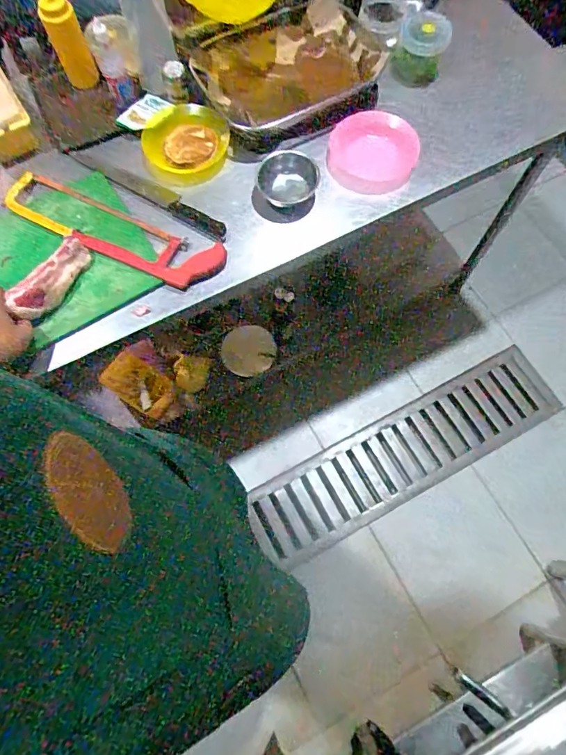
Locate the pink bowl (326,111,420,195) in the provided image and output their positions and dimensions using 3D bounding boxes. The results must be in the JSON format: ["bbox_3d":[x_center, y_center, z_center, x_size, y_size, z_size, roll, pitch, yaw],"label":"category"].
[{"bbox_3d":[0.179,-0.446,0.928,0.174,0.066,0.147,24,73,9],"label":"pink bowl"}]

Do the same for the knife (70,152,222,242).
[{"bbox_3d":[-0.264,-0.372,0.927,0.369,0.016,0.042,32,75,11],"label":"knife"}]

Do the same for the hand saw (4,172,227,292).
[{"bbox_3d":[-0.324,-0.274,0.871,0.433,0.027,0.112,22,73,9],"label":"hand saw"}]

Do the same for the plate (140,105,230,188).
[{"bbox_3d":[-0.199,-0.482,0.952,0.173,0.025,0.189,0,71,1],"label":"plate"}]

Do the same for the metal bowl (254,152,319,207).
[{"bbox_3d":[0.010,-0.386,0.896,0.117,0.041,0.114,0,71,1],"label":"metal bowl"}]

